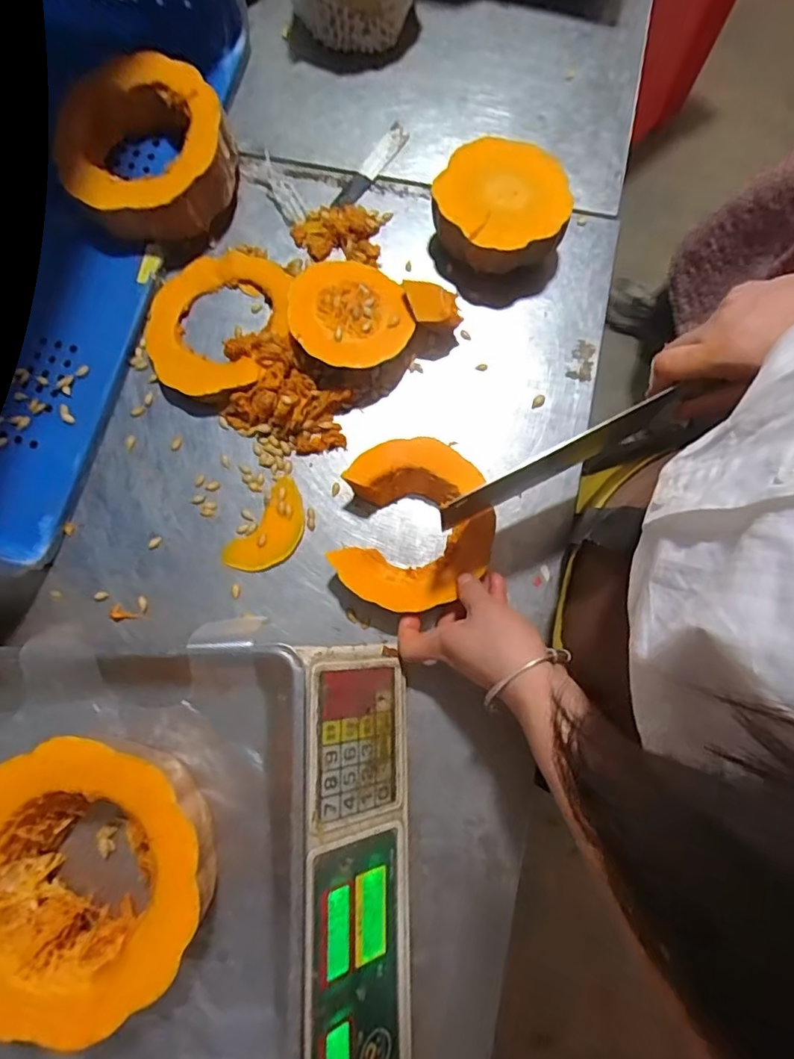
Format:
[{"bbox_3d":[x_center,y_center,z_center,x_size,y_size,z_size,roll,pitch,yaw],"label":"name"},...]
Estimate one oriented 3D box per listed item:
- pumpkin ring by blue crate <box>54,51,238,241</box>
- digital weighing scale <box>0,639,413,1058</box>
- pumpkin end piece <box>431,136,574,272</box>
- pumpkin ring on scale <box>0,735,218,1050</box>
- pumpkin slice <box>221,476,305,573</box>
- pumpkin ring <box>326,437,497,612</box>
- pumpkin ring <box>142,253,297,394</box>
[{"bbox_3d":[-0.226,-0.341,0.509,0.146,0.056,0.137,0,79,1],"label":"pumpkin ring by blue crate"},{"bbox_3d":[-0.160,0.246,0.372,0.329,0.105,0.326,-1,80,1],"label":"digital weighing scale"},{"bbox_3d":[0.093,-0.289,0.506,0.111,0.060,0.109,0,79,1],"label":"pumpkin end piece"},{"bbox_3d":[-0.183,0.201,0.327,0.145,0.042,0.145,0,80,1],"label":"pumpkin ring on scale"},{"bbox_3d":[-0.109,0.002,0.485,0.048,0.008,0.088,36,82,7],"label":"pumpkin slice"},{"bbox_3d":[0.016,-0.002,0.467,0.124,0.035,0.139,8,80,3],"label":"pumpkin ring"},{"bbox_3d":[-0.163,-0.191,0.510,0.138,0.019,0.146,-2,71,6],"label":"pumpkin ring"}]

